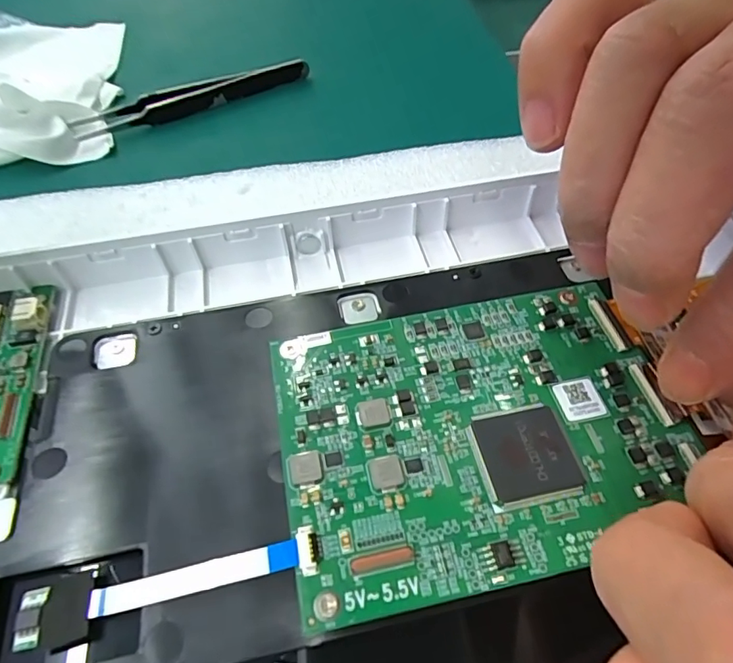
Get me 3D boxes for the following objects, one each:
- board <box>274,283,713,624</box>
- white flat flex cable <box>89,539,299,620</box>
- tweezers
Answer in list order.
[{"bbox_3d":[0.025,0.021,0.119,0.089,0.004,0.068,-10,53,-6],"label":"board"},{"bbox_3d":[-0.035,0.050,0.103,0.043,0.004,0.006,-14,53,-1],"label":"white flat flex cable"},{"bbox_3d":[-0.082,-0.113,0.244,0.113,0.010,0.015,-21,54,-14],"label":"tweezers"}]

